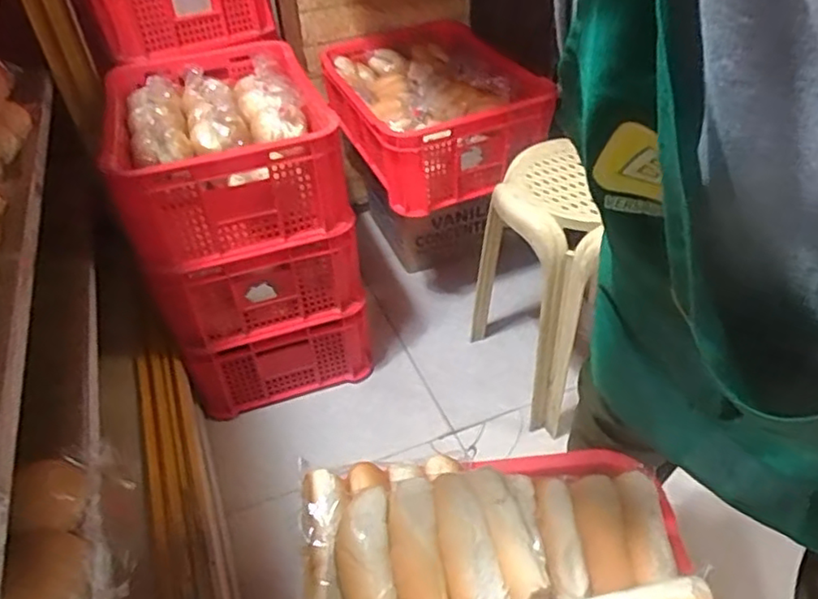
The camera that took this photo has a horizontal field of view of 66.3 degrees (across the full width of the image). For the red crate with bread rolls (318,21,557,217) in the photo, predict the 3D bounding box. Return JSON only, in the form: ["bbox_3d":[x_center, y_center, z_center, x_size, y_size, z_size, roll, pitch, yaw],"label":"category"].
[{"bbox_3d":[0.043,-0.420,1.386,0.348,0.209,0.464,-18,42,-15],"label":"red crate with bread rolls"}]

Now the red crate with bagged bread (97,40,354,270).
[{"bbox_3d":[-0.346,-0.290,1.178,0.364,0.197,0.505,-15,42,-12],"label":"red crate with bagged bread"}]

